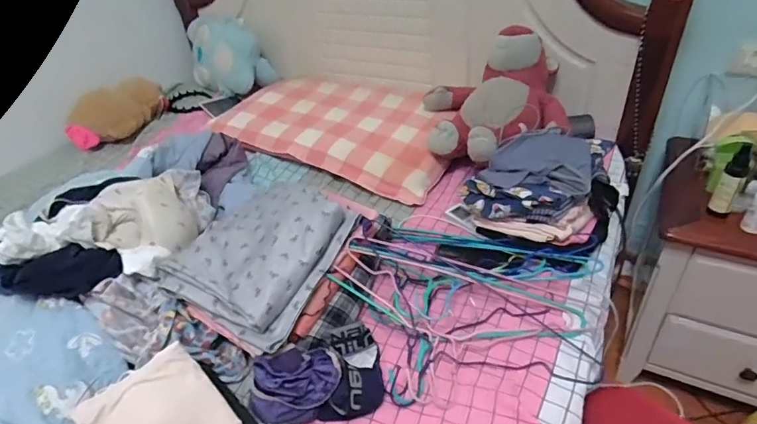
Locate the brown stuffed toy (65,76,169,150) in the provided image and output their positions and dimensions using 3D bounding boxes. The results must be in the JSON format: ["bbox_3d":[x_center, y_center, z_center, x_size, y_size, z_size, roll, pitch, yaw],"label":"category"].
[{"bbox_3d":[-0.766,-0.311,1.376,0.104,0.138,0.316,13,41,24],"label":"brown stuffed toy"}]

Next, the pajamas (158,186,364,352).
[{"bbox_3d":[-0.202,0.064,0.773,0.237,0.075,0.278,14,60,26],"label":"pajamas"}]

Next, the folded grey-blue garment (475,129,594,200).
[{"bbox_3d":[0.305,-0.103,0.859,0.185,0.048,0.175,14,41,24],"label":"folded grey-blue garment"}]

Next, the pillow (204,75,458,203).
[{"bbox_3d":[-0.106,-0.242,1.244,0.656,0.103,0.360,16,42,26],"label":"pillow"}]

